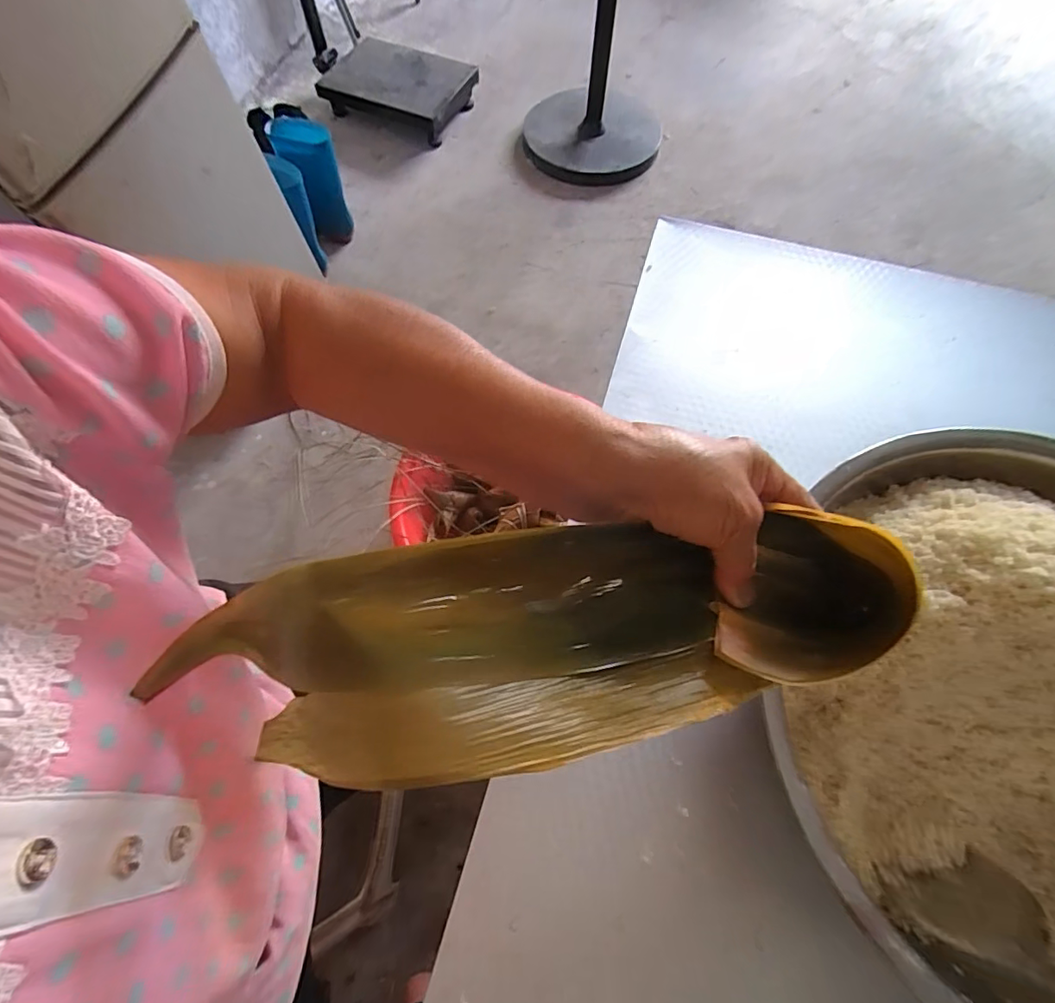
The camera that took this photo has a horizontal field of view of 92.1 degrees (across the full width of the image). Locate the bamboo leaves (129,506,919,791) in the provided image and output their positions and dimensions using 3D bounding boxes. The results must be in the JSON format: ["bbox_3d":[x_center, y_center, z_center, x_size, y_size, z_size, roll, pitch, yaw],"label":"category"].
[{"bbox_3d":[0.017,0.063,0.227,0.333,0.091,0.087,-2,64,-19],"label":"bamboo leaves"}]

